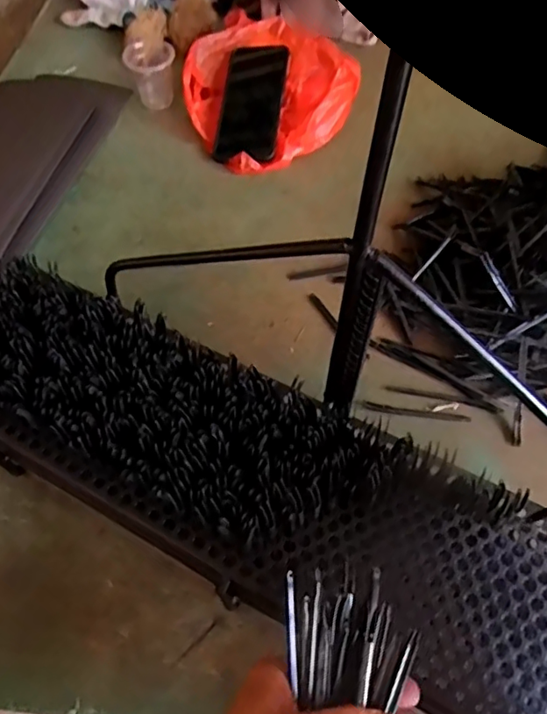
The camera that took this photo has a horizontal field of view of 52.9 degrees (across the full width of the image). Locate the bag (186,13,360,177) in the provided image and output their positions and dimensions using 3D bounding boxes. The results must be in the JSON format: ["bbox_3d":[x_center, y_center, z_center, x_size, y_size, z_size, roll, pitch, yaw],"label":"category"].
[{"bbox_3d":[-0.020,-0.350,0.722,0.206,0.073,0.226,-37,65,-20],"label":"bag"}]

